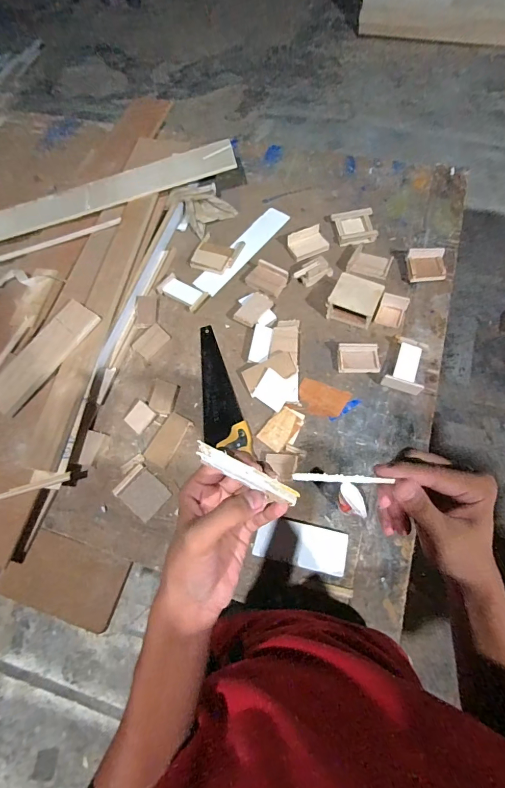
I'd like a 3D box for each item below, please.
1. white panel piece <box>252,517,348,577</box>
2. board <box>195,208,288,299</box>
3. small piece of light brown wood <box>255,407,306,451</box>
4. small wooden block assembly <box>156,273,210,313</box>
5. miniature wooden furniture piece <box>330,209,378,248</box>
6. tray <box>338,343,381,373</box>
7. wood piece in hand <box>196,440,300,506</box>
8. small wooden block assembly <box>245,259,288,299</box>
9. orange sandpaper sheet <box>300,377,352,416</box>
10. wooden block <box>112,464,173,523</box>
[{"bbox_3d":[0.092,0.279,0.701,0.163,0.004,0.074,12,76,7],"label":"white panel piece"},{"bbox_3d":[-0.026,-0.391,1.018,0.069,0.014,0.334,35,74,18],"label":"board"},{"bbox_3d":[0.066,0.075,0.818,0.068,0.012,0.099,38,74,18],"label":"small piece of light brown wood"},{"bbox_3d":[-0.178,-0.260,0.966,0.129,0.018,0.065,32,73,17],"label":"small wooden block assembly"},{"bbox_3d":[0.277,-0.452,1.016,0.099,0.031,0.113,-11,66,0],"label":"miniature wooden furniture piece"},{"bbox_3d":[0.239,-0.083,0.855,0.088,0.028,0.068,2,67,6],"label":"tray"},{"bbox_3d":[-0.005,0.064,0.302,0.087,0.008,0.016,27,69,3],"label":"wood piece in hand"},{"bbox_3d":[0.040,-0.291,0.960,0.097,0.034,0.074,29,72,16],"label":"small wooden block assembly"},{"bbox_3d":[0.155,0.012,0.840,0.107,0.011,0.075,20,70,13],"label":"orange sandpaper sheet"},{"bbox_3d":[-0.227,0.204,0.786,0.095,0.012,0.078,37,74,18],"label":"wooden block"}]

